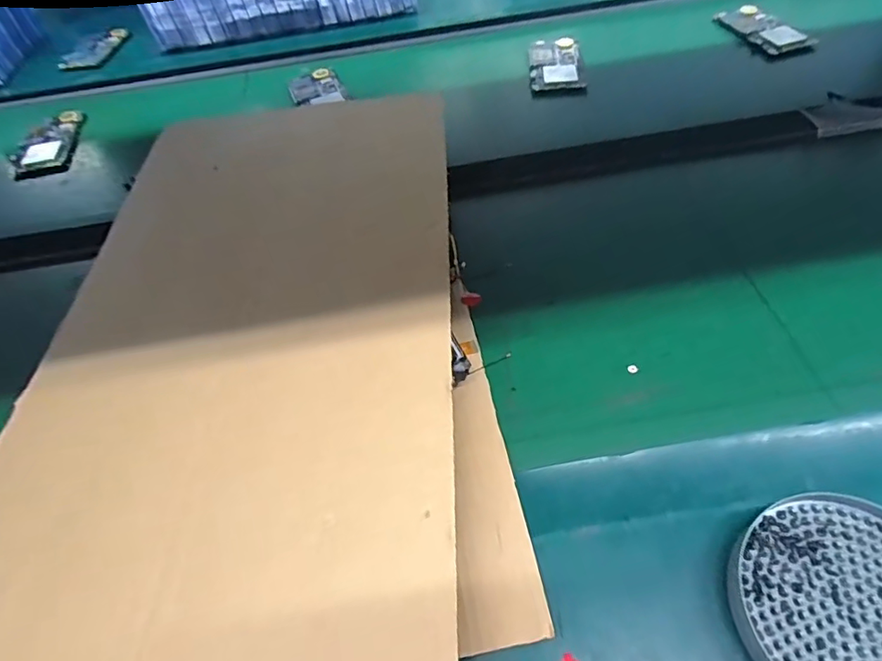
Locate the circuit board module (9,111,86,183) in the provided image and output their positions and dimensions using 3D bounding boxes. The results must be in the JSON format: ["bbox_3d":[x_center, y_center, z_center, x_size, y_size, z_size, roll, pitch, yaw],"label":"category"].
[{"bbox_3d":[-0.471,-0.229,0.645,0.067,0.018,0.125,-10,54,-2],"label":"circuit board module"}]

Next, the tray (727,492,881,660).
[{"bbox_3d":[0.215,0.144,0.279,0.110,0.017,0.110,-9,54,-1],"label":"tray"}]

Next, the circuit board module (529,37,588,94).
[{"bbox_3d":[0.143,-0.335,0.668,0.063,0.012,0.112,0,55,5],"label":"circuit board module"}]

